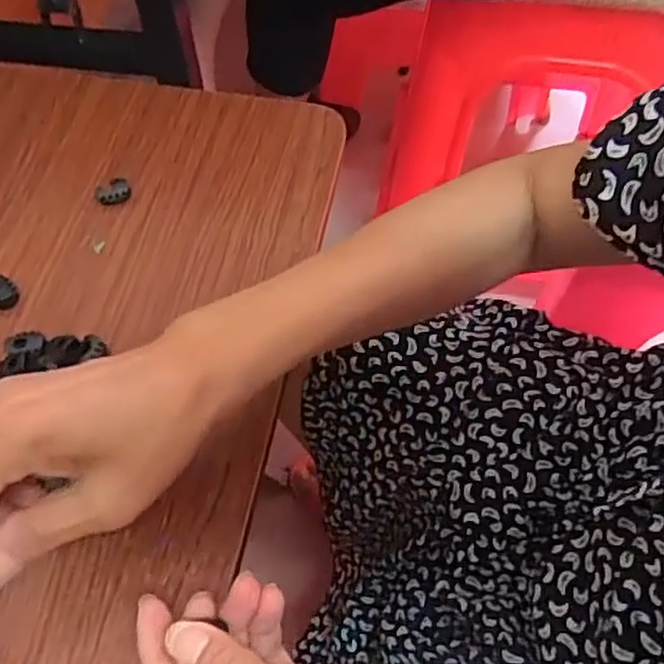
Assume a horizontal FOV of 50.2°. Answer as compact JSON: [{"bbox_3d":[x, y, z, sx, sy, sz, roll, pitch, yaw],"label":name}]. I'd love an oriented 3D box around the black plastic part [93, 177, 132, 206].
[{"bbox_3d":[-0.145,-0.094,0.472,0.018,0.009,0.025,34,62,19],"label":"black plastic part"}]

